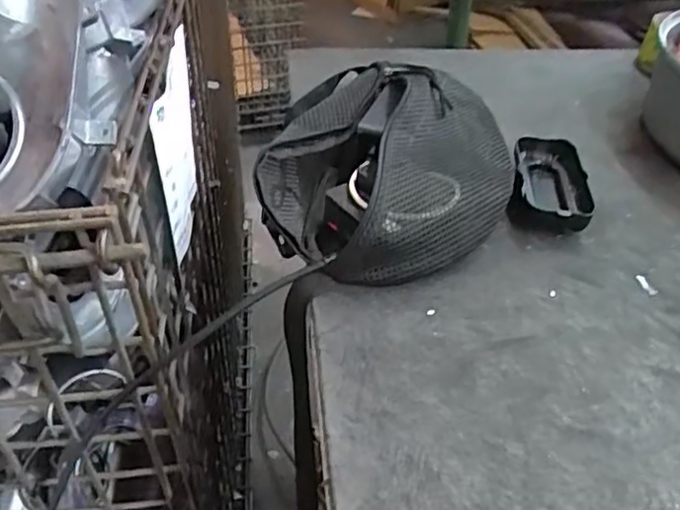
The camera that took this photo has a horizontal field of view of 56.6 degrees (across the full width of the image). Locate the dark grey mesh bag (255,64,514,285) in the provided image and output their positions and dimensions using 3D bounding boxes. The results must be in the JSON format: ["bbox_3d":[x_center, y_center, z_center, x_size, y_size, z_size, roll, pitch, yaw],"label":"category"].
[{"bbox_3d":[0.043,-0.080,0.488,0.170,0.069,0.233,6,42,5],"label":"dark grey mesh bag"}]

